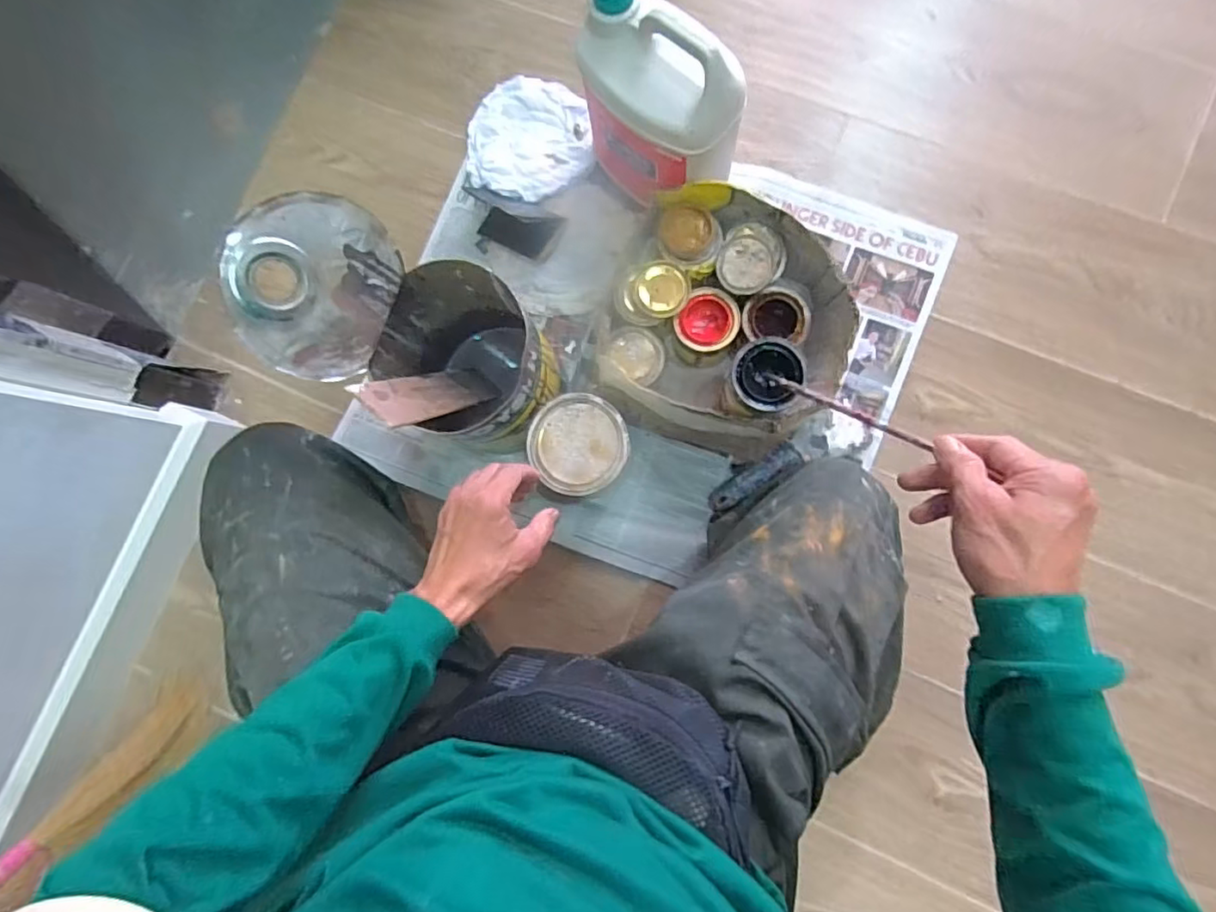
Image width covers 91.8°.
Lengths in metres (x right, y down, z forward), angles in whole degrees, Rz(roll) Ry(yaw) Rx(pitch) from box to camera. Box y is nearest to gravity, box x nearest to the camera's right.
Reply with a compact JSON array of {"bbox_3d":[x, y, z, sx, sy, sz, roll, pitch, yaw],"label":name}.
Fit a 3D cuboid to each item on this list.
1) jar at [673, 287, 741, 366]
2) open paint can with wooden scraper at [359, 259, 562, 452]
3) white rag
[{"bbox_3d":[0.113,-0.148,0.692,0.070,0.067,0.078,33,89,7],"label":"jar"},{"bbox_3d":[-0.146,-0.090,0.638,0.163,0.223,0.155,-1,84,6],"label":"open paint can with wooden scraper"},{"bbox_3d":[-0.105,-0.418,0.776,0.163,0.033,0.175,-3,83,6],"label":"white rag"}]

